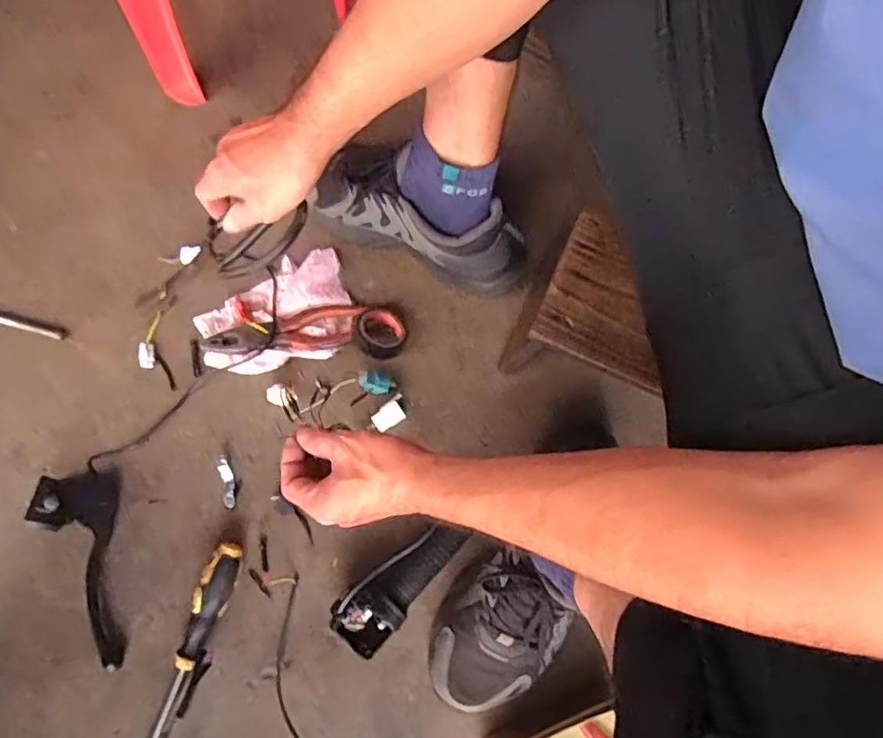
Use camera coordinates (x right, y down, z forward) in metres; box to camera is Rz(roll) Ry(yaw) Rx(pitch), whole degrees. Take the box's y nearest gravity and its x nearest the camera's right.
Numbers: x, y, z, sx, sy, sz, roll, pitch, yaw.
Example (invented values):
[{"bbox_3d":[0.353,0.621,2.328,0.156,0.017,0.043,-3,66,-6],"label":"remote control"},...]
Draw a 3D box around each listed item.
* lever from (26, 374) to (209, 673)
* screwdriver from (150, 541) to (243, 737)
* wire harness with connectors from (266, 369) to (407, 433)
[{"bbox_3d":[-0.327,0.130,0.548,0.113,0.055,0.279,8,75,0],"label":"lever"},{"bbox_3d":[-0.250,0.325,0.509,0.028,0.028,0.339,17,75,3],"label":"screwdriver"},{"bbox_3d":[-0.110,0.033,0.598,0.138,0.034,0.061,-4,75,-5],"label":"wire harness with connectors"}]

